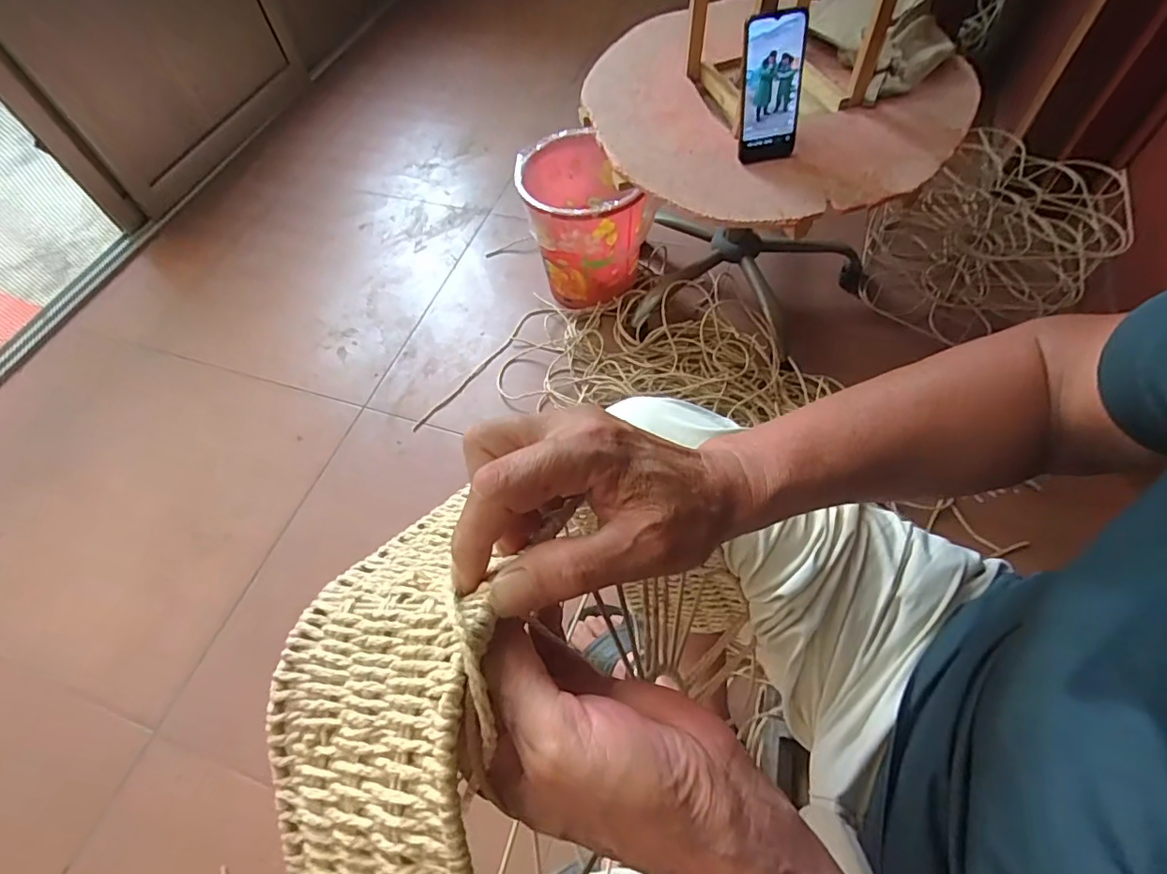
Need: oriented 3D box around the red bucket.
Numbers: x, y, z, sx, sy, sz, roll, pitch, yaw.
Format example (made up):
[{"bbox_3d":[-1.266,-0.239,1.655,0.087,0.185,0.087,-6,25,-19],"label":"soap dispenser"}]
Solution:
[{"bbox_3d":[0.008,-0.422,1.130,0.232,0.270,0.233,-2,59,3],"label":"red bucket"}]

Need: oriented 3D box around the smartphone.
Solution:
[{"bbox_3d":[0.245,-0.451,0.734,0.080,0.167,0.013,-10,44,0],"label":"smartphone"}]

